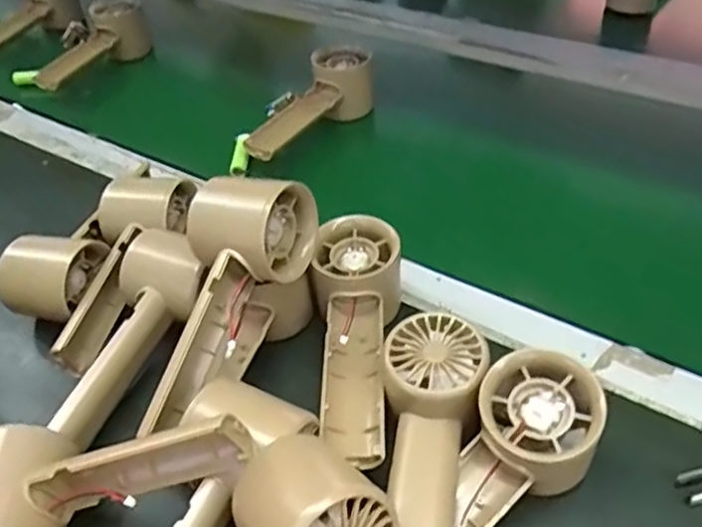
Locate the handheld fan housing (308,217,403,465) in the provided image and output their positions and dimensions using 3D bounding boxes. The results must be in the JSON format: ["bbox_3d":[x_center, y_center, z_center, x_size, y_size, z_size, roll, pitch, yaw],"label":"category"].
[{"bbox_3d":[0.004,0.040,0.364,0.053,0.041,0.151,-3,46,3],"label":"handheld fan housing"}]

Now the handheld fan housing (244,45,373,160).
[{"bbox_3d":[-0.036,-0.141,0.576,0.059,0.050,0.155,20,51,23],"label":"handheld fan housing"}]

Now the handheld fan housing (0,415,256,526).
[{"bbox_3d":[-0.122,0.099,0.309,0.156,0.056,0.062,-18,46,7],"label":"handheld fan housing"}]

